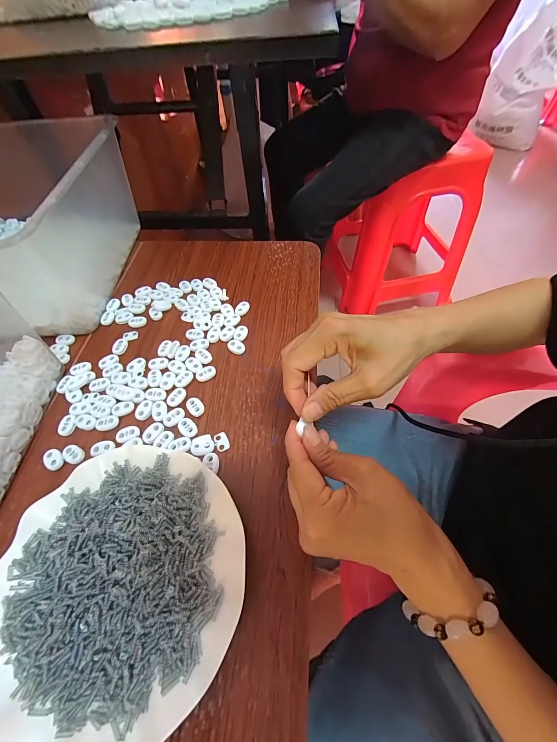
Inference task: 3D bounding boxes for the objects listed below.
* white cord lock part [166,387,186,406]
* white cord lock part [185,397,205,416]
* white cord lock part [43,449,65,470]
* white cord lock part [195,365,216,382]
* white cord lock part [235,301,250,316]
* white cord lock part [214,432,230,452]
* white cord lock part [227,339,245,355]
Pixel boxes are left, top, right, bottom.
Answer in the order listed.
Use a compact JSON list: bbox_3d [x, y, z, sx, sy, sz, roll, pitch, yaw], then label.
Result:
[{"bbox_3d":[-0.109,0.027,0.321,0.017,0.004,0.022,21,60,16],"label":"white cord lock part"},{"bbox_3d":[-0.087,0.037,0.315,0.015,0.004,0.023,-38,63,-20],"label":"white cord lock part"},{"bbox_3d":[-0.219,0.086,0.294,0.022,0.007,0.015,36,65,23],"label":"white cord lock part"},{"bbox_3d":[-0.082,0.002,0.337,0.023,0.005,0.014,-31,60,-16],"label":"white cord lock part"},{"bbox_3d":[-0.047,-0.080,0.387,0.016,0.006,0.023,18,59,14],"label":"white cord lock part"},{"bbox_3d":[-0.055,0.068,0.294,0.012,0.004,0.019,-21,58,-11],"label":"white cord lock part"},{"bbox_3d":[-0.050,-0.029,0.355,0.024,0.006,0.015,34,65,22],"label":"white cord lock part"}]

